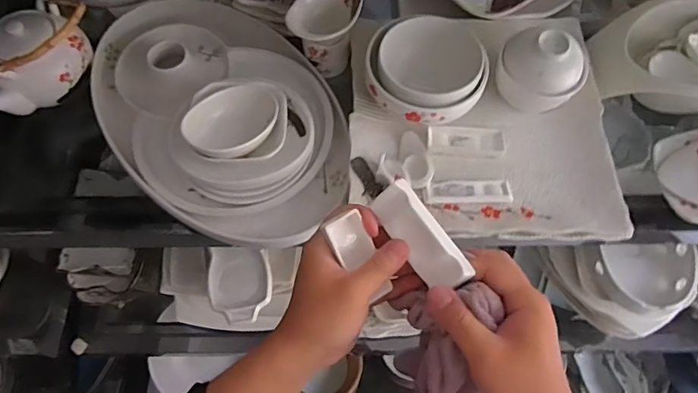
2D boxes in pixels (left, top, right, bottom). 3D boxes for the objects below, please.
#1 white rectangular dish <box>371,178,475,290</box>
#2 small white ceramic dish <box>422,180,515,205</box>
[{"bbox_3d":[0.058,0.032,0.406,0.037,0.018,0.094,-46,68,22],"label":"white rectangular dish"},{"bbox_3d":[0.145,-0.004,0.620,0.104,0.012,0.029,0,65,-1],"label":"small white ceramic dish"}]

